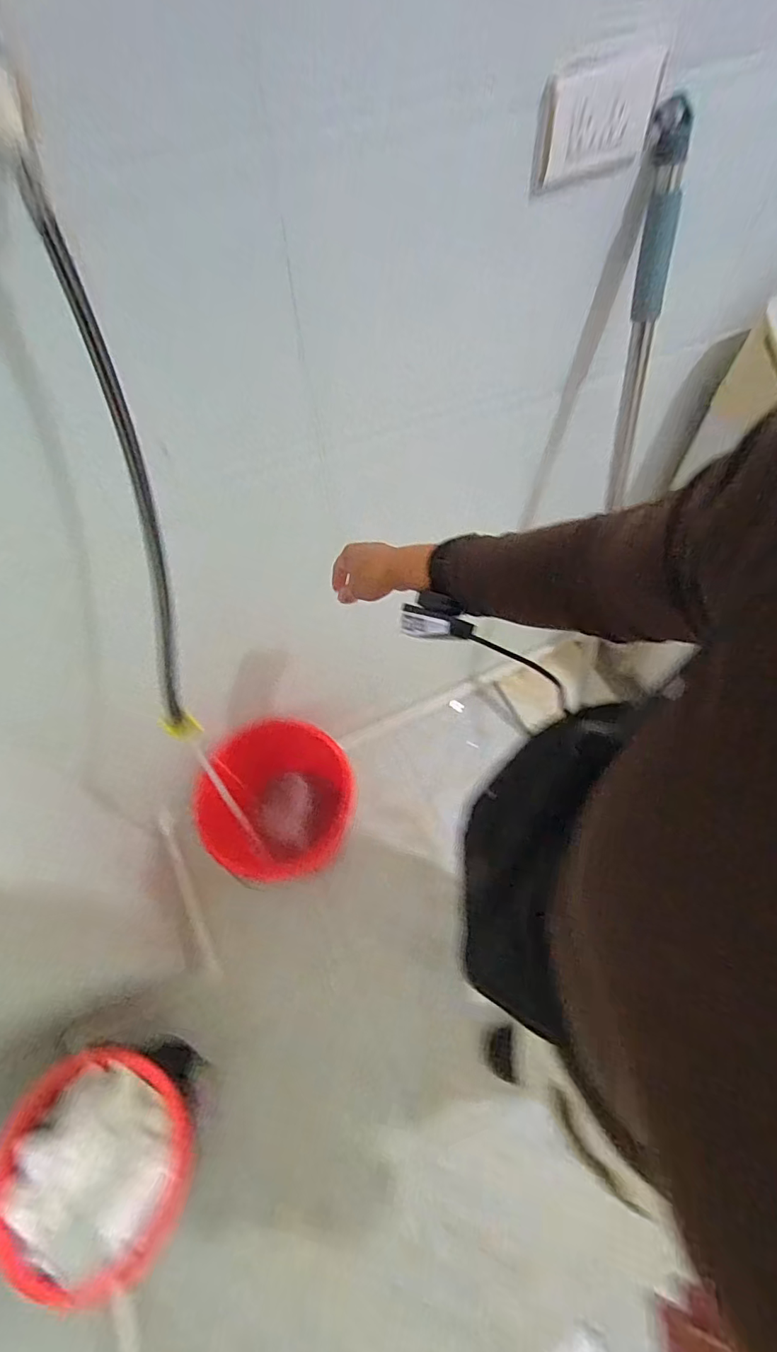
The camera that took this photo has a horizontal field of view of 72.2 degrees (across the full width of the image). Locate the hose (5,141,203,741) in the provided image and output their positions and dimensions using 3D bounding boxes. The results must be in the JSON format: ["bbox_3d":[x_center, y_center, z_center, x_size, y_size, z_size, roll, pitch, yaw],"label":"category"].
[{"bbox_3d":[-0.221,-0.130,0.468,0.023,0.463,0.038,5,33,6],"label":"hose"}]

